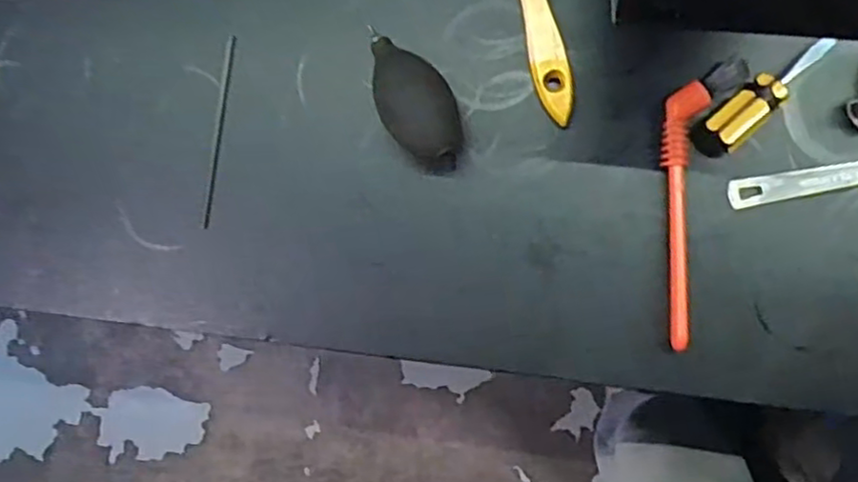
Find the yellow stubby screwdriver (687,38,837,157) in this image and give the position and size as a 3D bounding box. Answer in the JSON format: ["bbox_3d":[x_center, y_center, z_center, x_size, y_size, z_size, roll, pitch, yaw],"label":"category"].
[{"bbox_3d":[0.181,-0.078,0.369,0.084,0.021,0.022,-40,86,6],"label":"yellow stubby screwdriver"}]

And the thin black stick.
[{"bbox_3d":[-0.130,-0.067,0.424,0.006,0.004,0.118,8,93,8],"label":"thin black stick"}]

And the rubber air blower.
[{"bbox_3d":[-0.010,-0.082,0.391,0.040,0.033,0.091,-33,86,6],"label":"rubber air blower"}]

